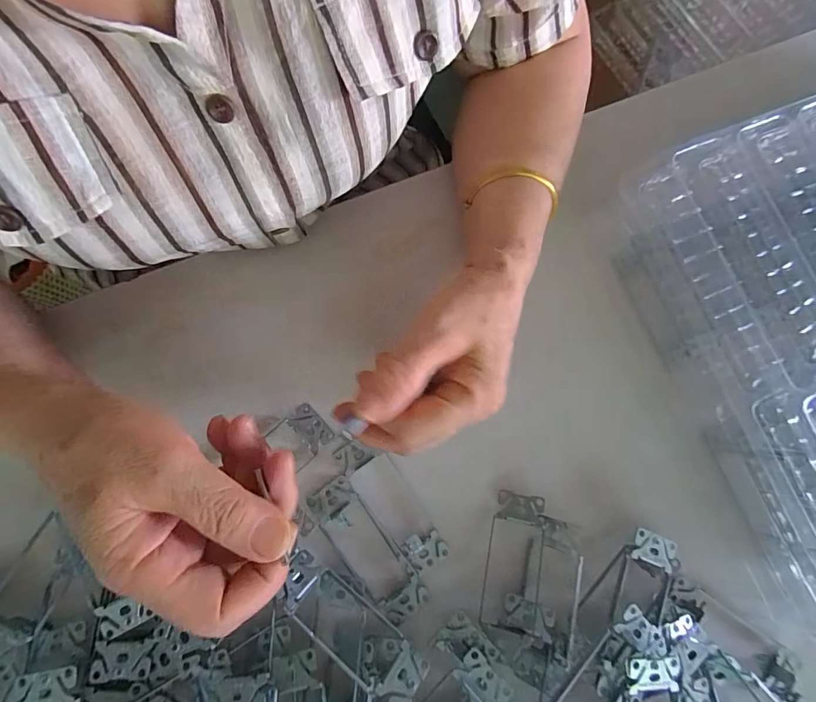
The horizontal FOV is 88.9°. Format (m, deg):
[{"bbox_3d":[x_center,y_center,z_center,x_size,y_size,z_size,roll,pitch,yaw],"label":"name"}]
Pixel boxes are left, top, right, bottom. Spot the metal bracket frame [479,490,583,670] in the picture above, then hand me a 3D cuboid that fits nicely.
[{"bbox_3d":[0.085,0.152,0.287,0.060,0.021,0.094,13,78,1],"label":"metal bracket frame"}]

